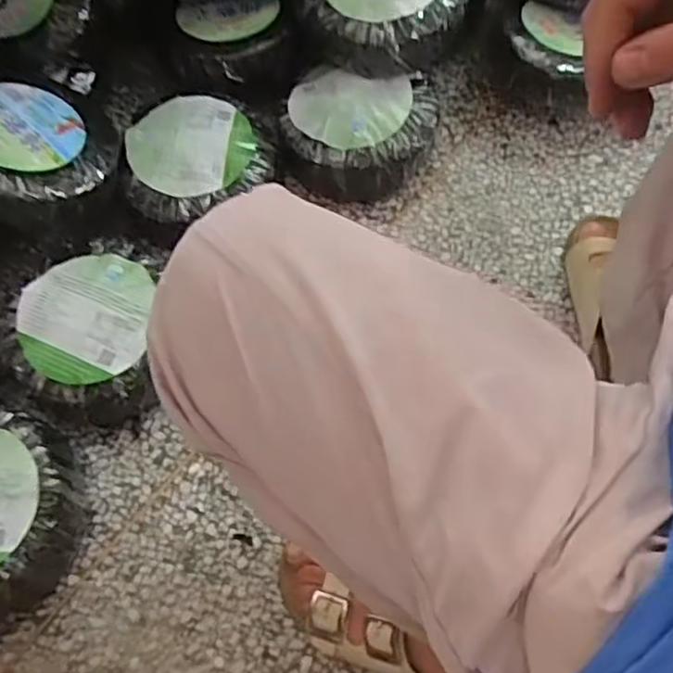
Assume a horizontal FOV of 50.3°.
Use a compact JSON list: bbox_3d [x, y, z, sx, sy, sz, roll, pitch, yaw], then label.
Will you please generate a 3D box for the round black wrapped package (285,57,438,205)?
[{"bbox_3d":[0.025,-0.255,0.893,0.188,0.090,0.151,10,66,8],"label":"round black wrapped package"}]

